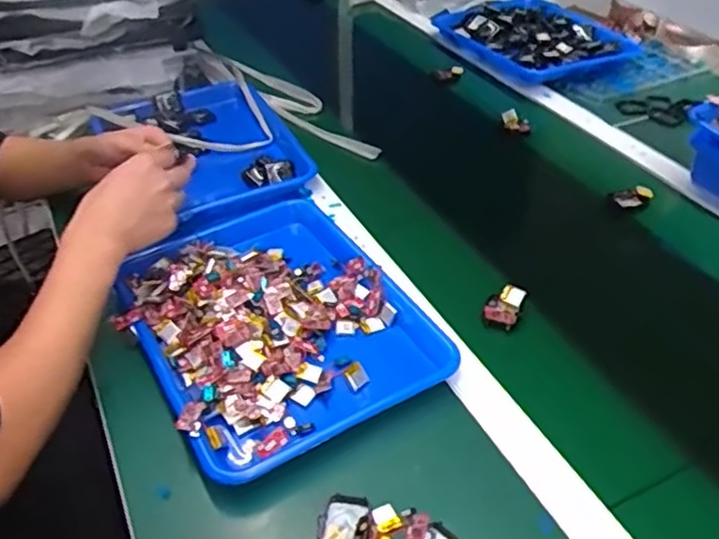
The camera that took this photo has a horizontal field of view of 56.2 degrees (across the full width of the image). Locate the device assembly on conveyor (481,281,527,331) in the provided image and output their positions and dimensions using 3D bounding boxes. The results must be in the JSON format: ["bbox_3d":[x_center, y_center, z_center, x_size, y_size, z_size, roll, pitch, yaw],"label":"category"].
[{"bbox_3d":[0.150,0.038,0.698,0.033,0.024,0.053,21,46,27],"label":"device assembly on conveyor"}]

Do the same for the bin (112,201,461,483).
[{"bbox_3d":[-0.090,0.043,0.690,0.260,0.049,0.343,-22,43,-22],"label":"bin"}]

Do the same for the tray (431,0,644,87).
[{"bbox_3d":[0.312,-0.431,1.240,0.235,0.044,0.349,-21,43,-21],"label":"tray"}]

